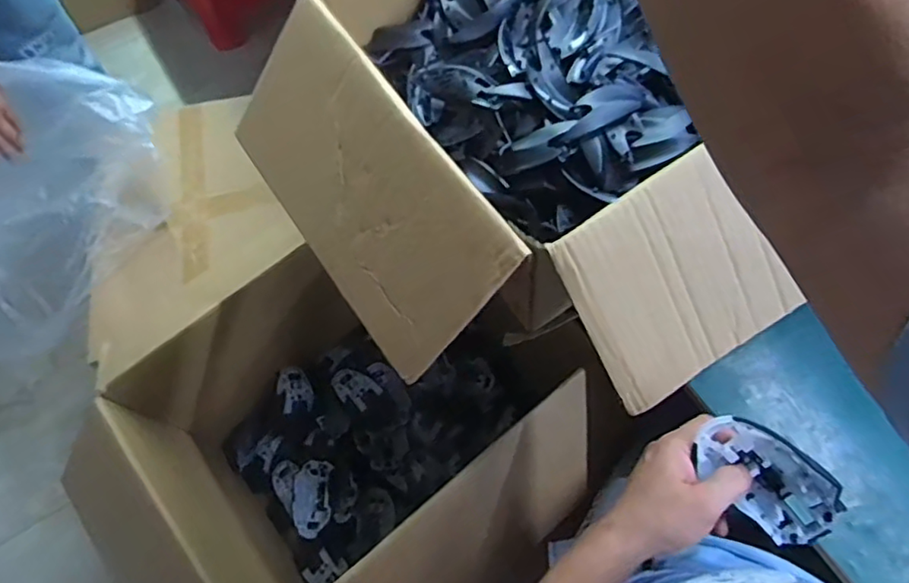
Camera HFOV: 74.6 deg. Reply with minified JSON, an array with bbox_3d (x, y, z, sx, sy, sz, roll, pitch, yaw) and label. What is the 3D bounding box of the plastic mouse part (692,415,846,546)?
[{"bbox_3d":[0.246,0.145,0.465,0.107,0.038,0.059,41,73,16],"label":"plastic mouse part"}]

